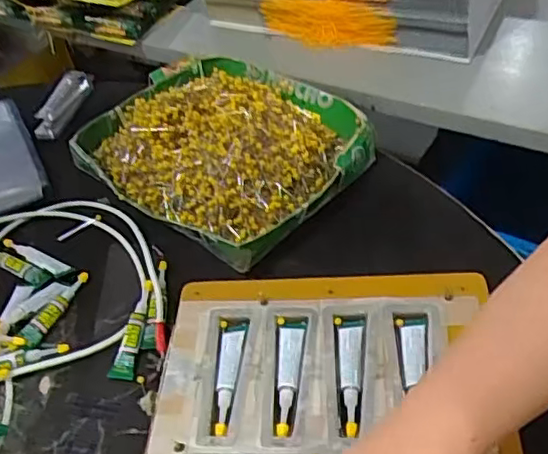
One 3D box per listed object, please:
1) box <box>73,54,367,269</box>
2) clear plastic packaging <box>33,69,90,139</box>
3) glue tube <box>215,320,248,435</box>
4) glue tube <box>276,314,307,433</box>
[{"bbox_3d":[-0.053,-0.089,0.646,0.280,0.051,0.225,31,56,32],"label":"box"},{"bbox_3d":[-0.263,-0.155,0.790,0.031,0.029,0.130,1,46,8],"label":"clear plastic packaging"},{"bbox_3d":[-0.033,0.103,0.446,0.018,0.006,0.088,-1,47,10],"label":"glue tube"},{"bbox_3d":[0.009,0.102,0.441,0.019,0.005,0.090,-1,47,10],"label":"glue tube"}]

